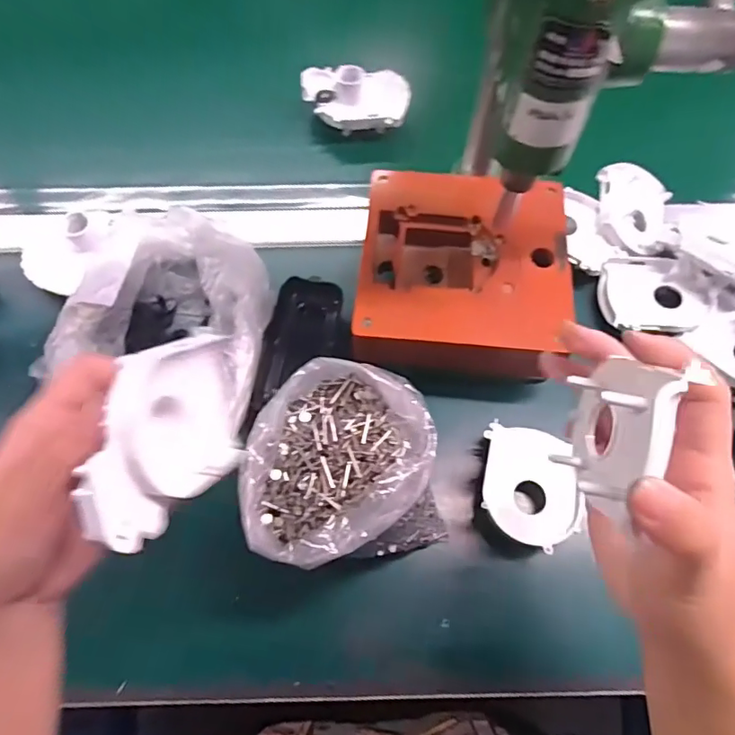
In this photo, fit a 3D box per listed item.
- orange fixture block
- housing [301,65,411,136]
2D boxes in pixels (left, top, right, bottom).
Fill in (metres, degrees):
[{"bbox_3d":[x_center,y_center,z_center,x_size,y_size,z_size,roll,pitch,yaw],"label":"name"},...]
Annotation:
[{"bbox_3d":[0.070,-0.065,0.403,0.152,0.059,0.161,8,65,4],"label":"orange fixture block"},{"bbox_3d":[-0.009,-0.266,0.512,0.101,0.037,0.066,-9,65,-4],"label":"housing"}]

